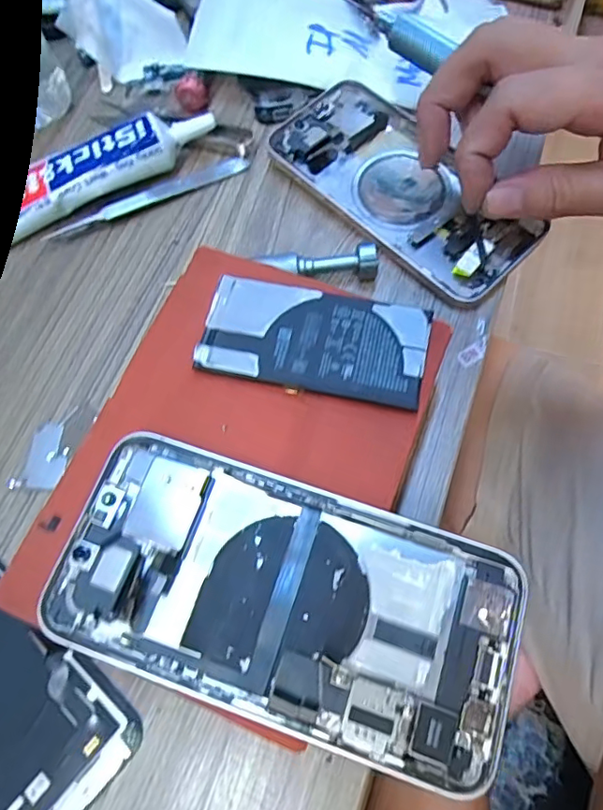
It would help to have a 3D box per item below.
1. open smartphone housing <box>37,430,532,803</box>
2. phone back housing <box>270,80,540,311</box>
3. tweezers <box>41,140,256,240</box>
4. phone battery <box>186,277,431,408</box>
[{"bbox_3d":[-0.005,0.062,0.177,0.145,0.008,0.072,17,69,9],"label":"open smartphone housing"},{"bbox_3d":[0.049,-0.116,0.287,0.070,0.011,0.149,-38,73,-13],"label":"phone back housing"},{"bbox_3d":[-0.081,-0.115,0.296,0.115,0.008,0.012,-27,70,-9],"label":"tweezers"},{"bbox_3d":[0.005,-0.026,0.213,0.086,0.004,0.043,11,68,7],"label":"phone battery"}]

